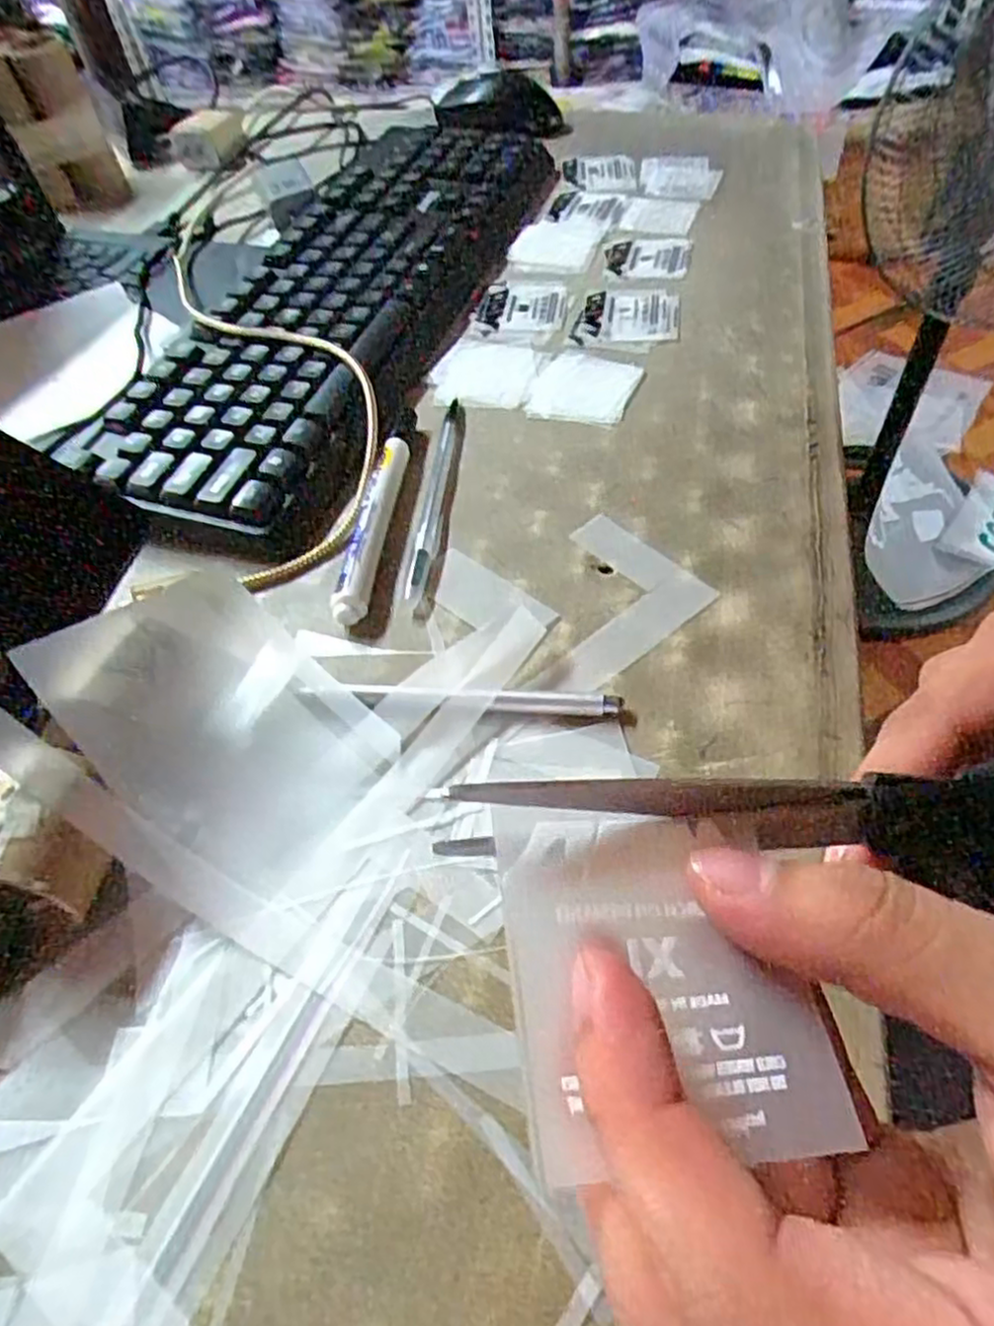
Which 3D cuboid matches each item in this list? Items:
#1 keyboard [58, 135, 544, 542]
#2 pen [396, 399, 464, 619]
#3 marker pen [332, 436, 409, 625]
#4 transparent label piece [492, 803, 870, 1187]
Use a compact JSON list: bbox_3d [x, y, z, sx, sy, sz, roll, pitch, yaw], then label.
[{"bbox_3d":[-0.086,-0.238,0.449,0.142,0.028,0.418,12,55,16],"label":"keyboard"},{"bbox_3d":[-0.029,-0.082,0.349,0.011,0.010,0.149,0,53,7],"label":"pen"},{"bbox_3d":[-0.058,-0.065,0.333,0.015,0.013,0.113,2,53,8],"label":"marker pen"},{"bbox_3d":[0.027,0.049,0.118,0.048,0.004,0.054,-1,55,-10],"label":"transparent label piece"}]

